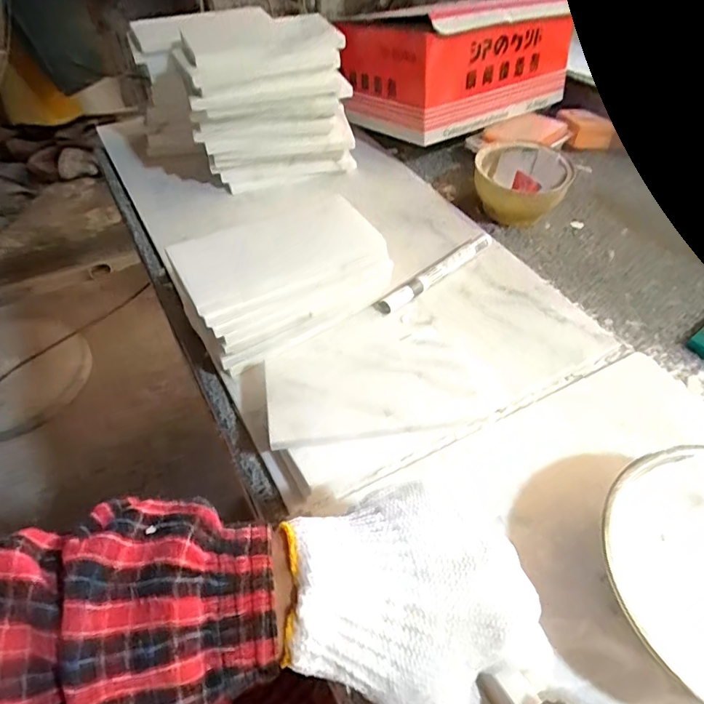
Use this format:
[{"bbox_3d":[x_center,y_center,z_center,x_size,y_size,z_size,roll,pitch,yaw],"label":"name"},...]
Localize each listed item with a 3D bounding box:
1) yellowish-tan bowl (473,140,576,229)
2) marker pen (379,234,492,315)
[{"bbox_3d":[0.176,-0.174,0.557,0.094,0.055,0.092,2,48,-2],"label":"yellowish-tan bowl"},{"bbox_3d":[0.079,-0.073,0.480,0.141,0.016,0.013,-32,58,-29],"label":"marker pen"}]

